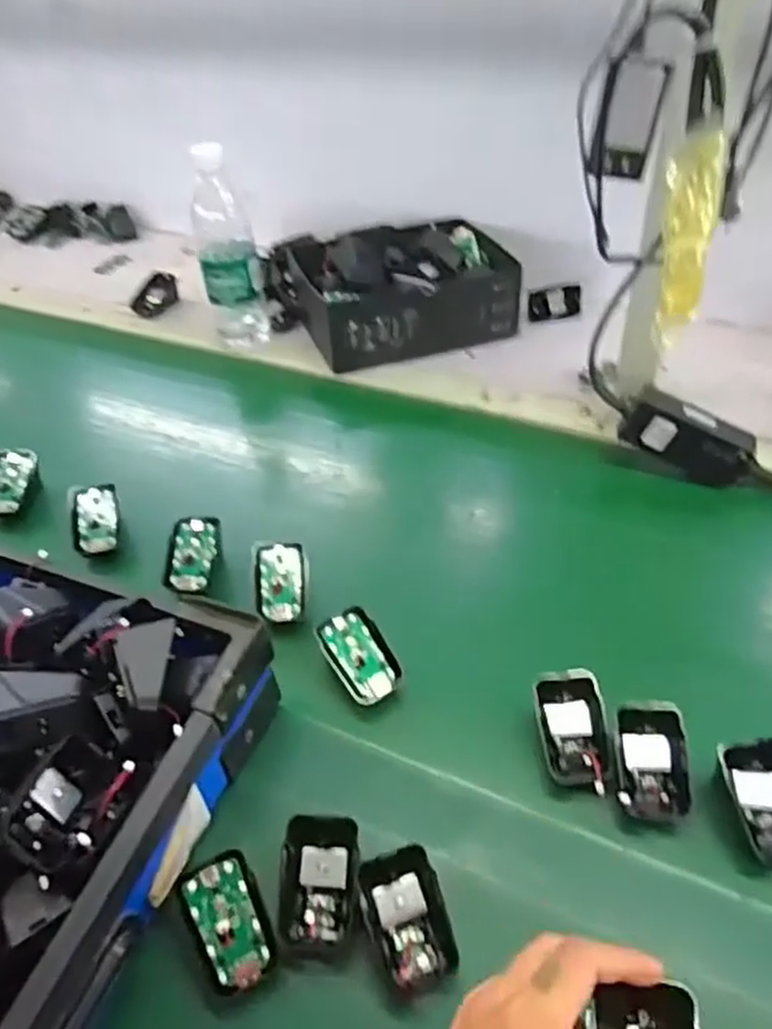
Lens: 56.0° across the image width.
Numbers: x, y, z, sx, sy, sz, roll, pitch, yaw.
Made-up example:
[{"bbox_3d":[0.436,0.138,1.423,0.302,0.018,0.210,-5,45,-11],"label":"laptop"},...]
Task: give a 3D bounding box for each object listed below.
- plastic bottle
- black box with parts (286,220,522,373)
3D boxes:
[{"bbox_3d":[-0.182,-0.304,0.833,0.066,0.200,0.055,-12,45,-9],"label":"plastic bottle"},{"bbox_3d":[0.028,-0.280,0.894,0.250,0.085,0.181,-16,45,-12],"label":"black box with parts"}]

